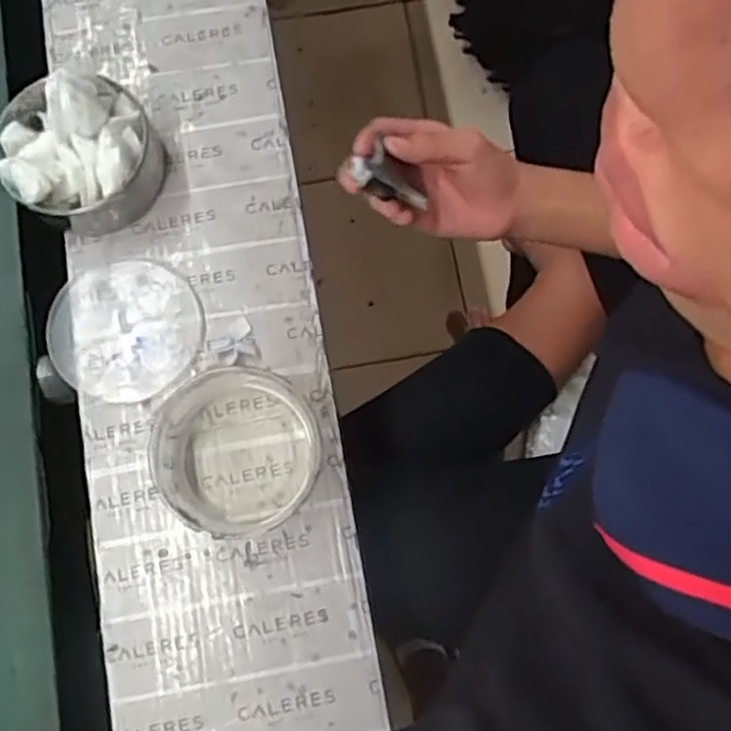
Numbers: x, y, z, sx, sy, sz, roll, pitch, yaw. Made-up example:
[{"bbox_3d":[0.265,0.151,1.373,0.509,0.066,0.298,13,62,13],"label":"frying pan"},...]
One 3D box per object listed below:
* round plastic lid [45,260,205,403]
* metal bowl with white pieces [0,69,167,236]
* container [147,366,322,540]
[{"bbox_3d":[-0.192,-0.028,0.583,0.120,0.005,0.111,0,78,0],"label":"round plastic lid"},{"bbox_3d":[-0.224,-0.167,0.570,0.112,0.086,0.110,0,78,0],"label":"metal bowl with white pieces"},{"bbox_3d":[-0.092,0.063,0.533,0.113,0.056,0.115,0,78,0],"label":"container"}]

